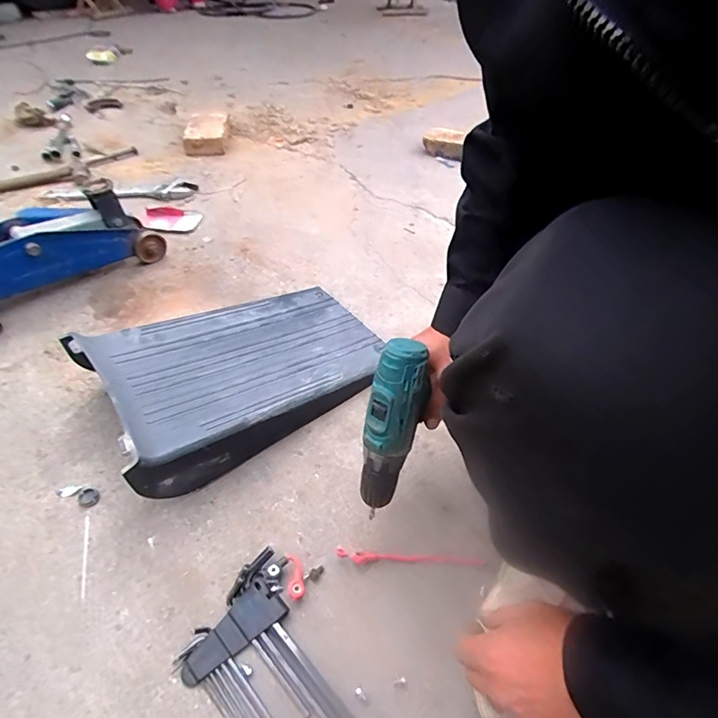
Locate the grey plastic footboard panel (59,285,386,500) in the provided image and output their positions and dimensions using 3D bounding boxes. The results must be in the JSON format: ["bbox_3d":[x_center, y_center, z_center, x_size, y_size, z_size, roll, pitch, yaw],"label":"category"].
[{"bbox_3d":[-0.162,-0.002,0.666,0.395,0.106,0.240,-29,53,-27],"label":"grey plastic footboard panel"}]

